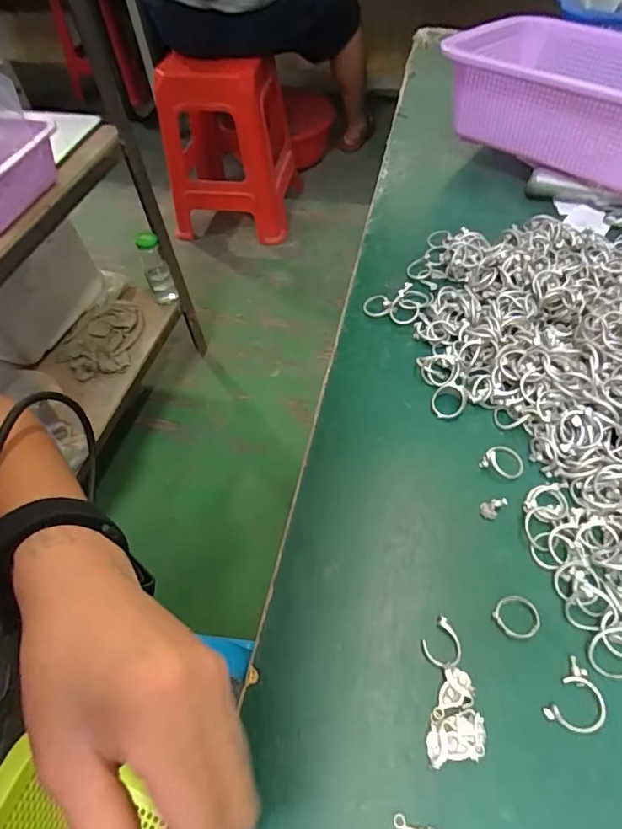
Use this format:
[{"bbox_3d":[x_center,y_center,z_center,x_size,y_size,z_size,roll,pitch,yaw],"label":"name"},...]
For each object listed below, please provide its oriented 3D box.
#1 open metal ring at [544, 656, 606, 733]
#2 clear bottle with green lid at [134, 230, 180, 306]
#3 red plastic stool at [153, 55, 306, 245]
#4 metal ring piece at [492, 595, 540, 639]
[{"bbox_3d":[0.120,0.128,0.214,0.021,0.004,0.029,34,63,24],"label":"open metal ring"},{"bbox_3d":[-0.346,-0.320,1.085,0.056,0.177,0.047,-22,55,-11],"label":"clear bottle with green lid"},{"bbox_3d":[-0.256,-0.876,1.498,0.384,0.471,0.384,1,54,6],"label":"red plastic stool"},{"bbox_3d":[0.102,0.099,0.236,0.020,0.004,0.019,-1,55,2],"label":"metal ring piece"}]

